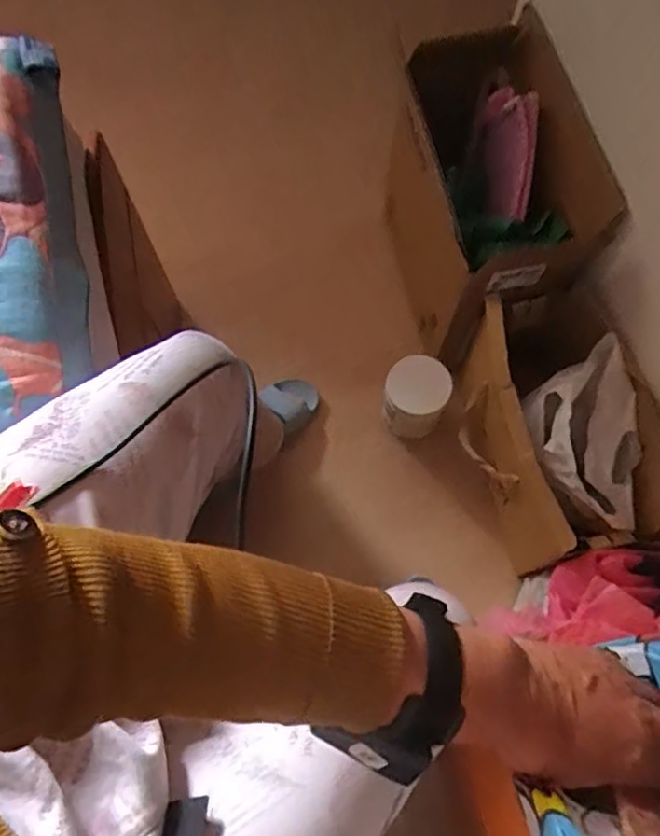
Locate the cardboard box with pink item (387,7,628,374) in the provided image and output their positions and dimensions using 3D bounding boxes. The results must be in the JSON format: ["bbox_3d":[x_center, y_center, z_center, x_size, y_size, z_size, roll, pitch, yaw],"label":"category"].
[{"bbox_3d":[0.230,-0.336,0.995,0.211,0.356,0.419,-12,70,-4],"label":"cardboard box with pink item"}]

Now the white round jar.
[{"bbox_3d":[0.139,-0.029,1.020,0.094,0.163,0.087,0,70,1],"label":"white round jar"}]

